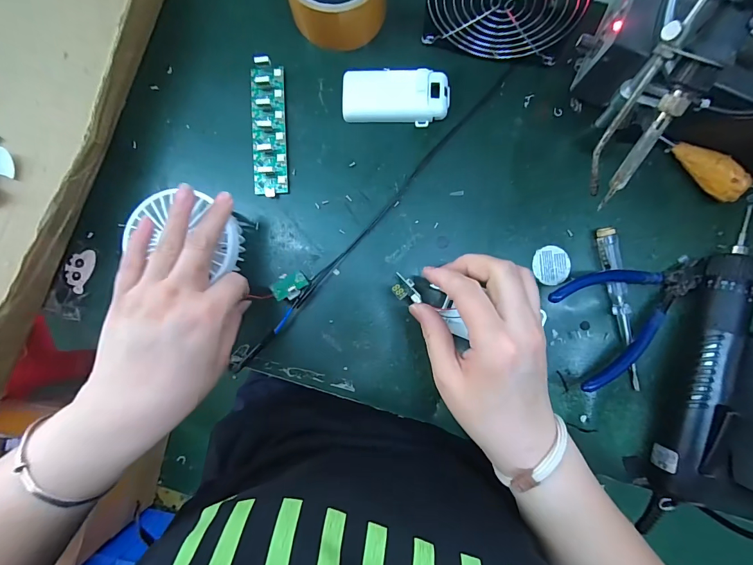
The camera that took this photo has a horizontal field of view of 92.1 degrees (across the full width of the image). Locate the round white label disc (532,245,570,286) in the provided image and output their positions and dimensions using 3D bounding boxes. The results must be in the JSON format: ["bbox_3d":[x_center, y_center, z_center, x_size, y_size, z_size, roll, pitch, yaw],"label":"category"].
[{"bbox_3d":[0.155,-0.015,0.320,0.032,0.004,0.034,0,87,2],"label":"round white label disc"}]

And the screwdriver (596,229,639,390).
[{"bbox_3d":[0.208,0.021,0.309,0.015,0.014,0.138,-9,87,1],"label":"screwdriver"}]

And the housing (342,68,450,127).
[{"bbox_3d":[0.017,-0.166,0.326,0.093,0.017,0.044,0,87,2],"label":"housing"}]

